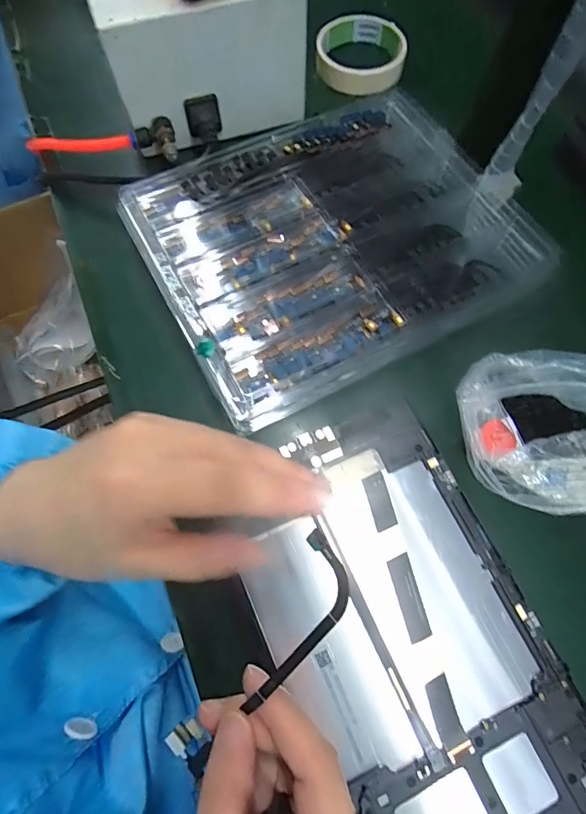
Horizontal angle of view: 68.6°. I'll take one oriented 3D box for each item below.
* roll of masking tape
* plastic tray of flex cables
[{"bbox_3d":[0.068,-0.356,0.434,0.086,0.024,0.083,0,70,-1],"label":"roll of masking tape"},{"bbox_3d":[0.031,-0.139,0.339,0.277,0.032,0.221,-27,74,-10],"label":"plastic tray of flex cables"}]

